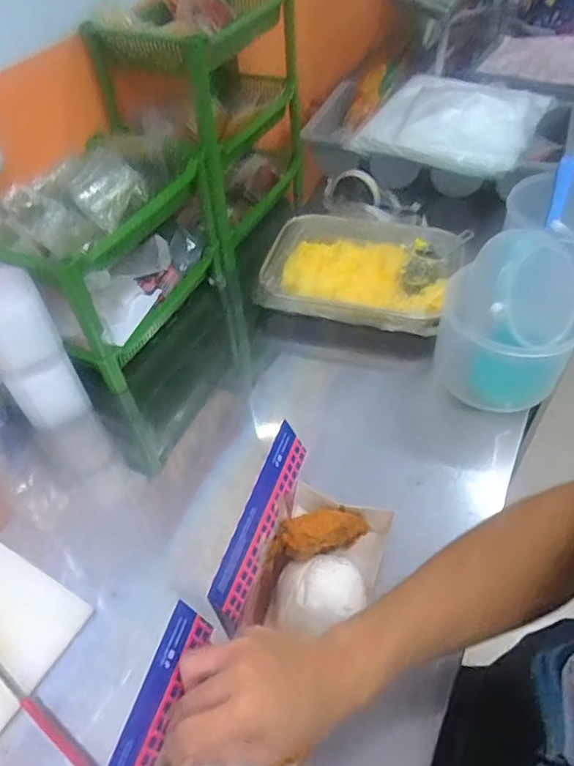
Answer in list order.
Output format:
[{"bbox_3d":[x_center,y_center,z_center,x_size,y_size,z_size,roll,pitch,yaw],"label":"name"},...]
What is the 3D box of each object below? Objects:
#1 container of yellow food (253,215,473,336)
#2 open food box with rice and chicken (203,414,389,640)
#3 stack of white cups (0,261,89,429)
[{"bbox_3d":[0.111,-0.179,0.833,0.284,0.056,0.213,14,51,15],"label":"container of yellow food"},{"bbox_3d":[0.026,0.166,0.517,0.117,0.156,0.172,14,51,15],"label":"open food box with rice and chicken"},{"bbox_3d":[-0.316,-0.039,0.663,0.086,0.204,0.068,-29,54,-20],"label":"stack of white cups"}]

